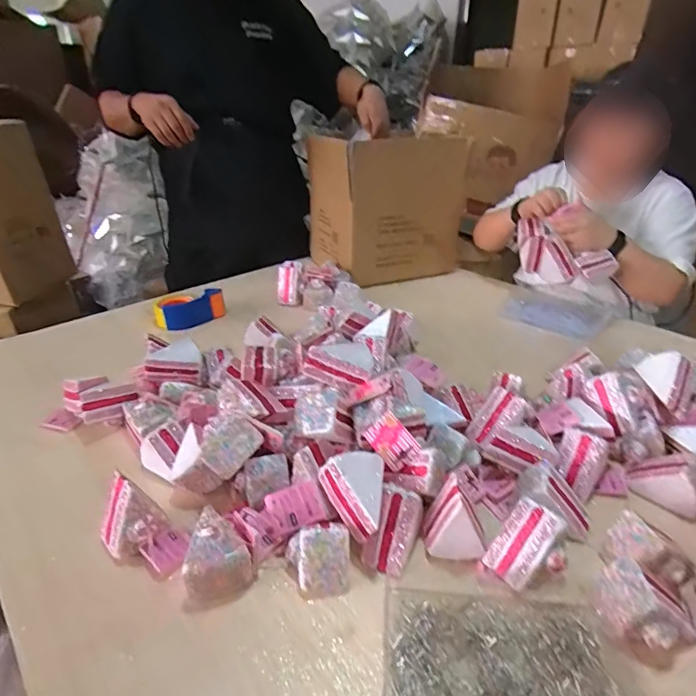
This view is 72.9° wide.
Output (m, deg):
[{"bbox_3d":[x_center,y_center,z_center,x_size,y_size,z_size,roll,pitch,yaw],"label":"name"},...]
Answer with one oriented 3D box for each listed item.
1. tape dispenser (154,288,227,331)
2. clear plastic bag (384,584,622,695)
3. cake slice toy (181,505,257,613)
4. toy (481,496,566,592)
[{"bbox_3d":[-0.343,-0.088,1.041,0.147,0.070,0.089,-9,28,11],"label":"tape dispenser"},{"bbox_3d":[0.136,0.301,0.422,0.202,0.015,0.171,2,29,3],"label":"clear plastic bag"},{"bbox_3d":[-0.146,0.219,0.507,0.073,0.059,0.078,-14,32,-24],"label":"cake slice toy"},{"bbox_3d":[0.192,0.213,0.507,0.069,0.057,0.059,-23,37,-35],"label":"toy"}]

